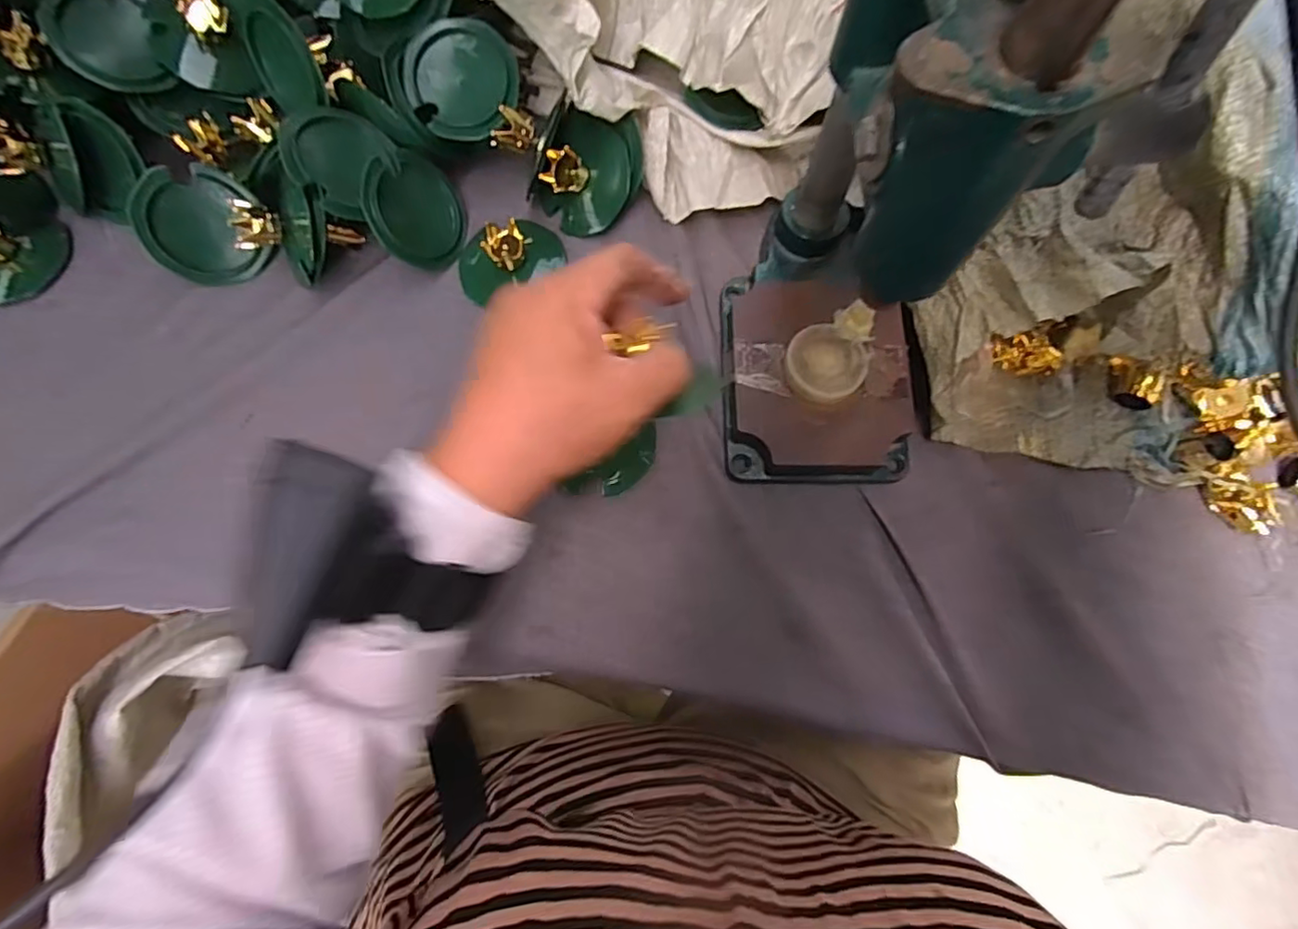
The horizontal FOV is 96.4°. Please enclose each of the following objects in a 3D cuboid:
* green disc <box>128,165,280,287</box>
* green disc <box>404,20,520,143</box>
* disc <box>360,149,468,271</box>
[{"bbox_3d":[-0.312,-0.164,0.404,0.075,0.012,0.076,-5,115,-11],"label":"green disc"},{"bbox_3d":[-0.128,-0.265,0.397,0.073,0.011,0.072,-1,101,-7],"label":"green disc"},{"bbox_3d":[-0.163,-0.178,0.406,0.010,0.074,0.075,4,62,39],"label":"disc"}]

